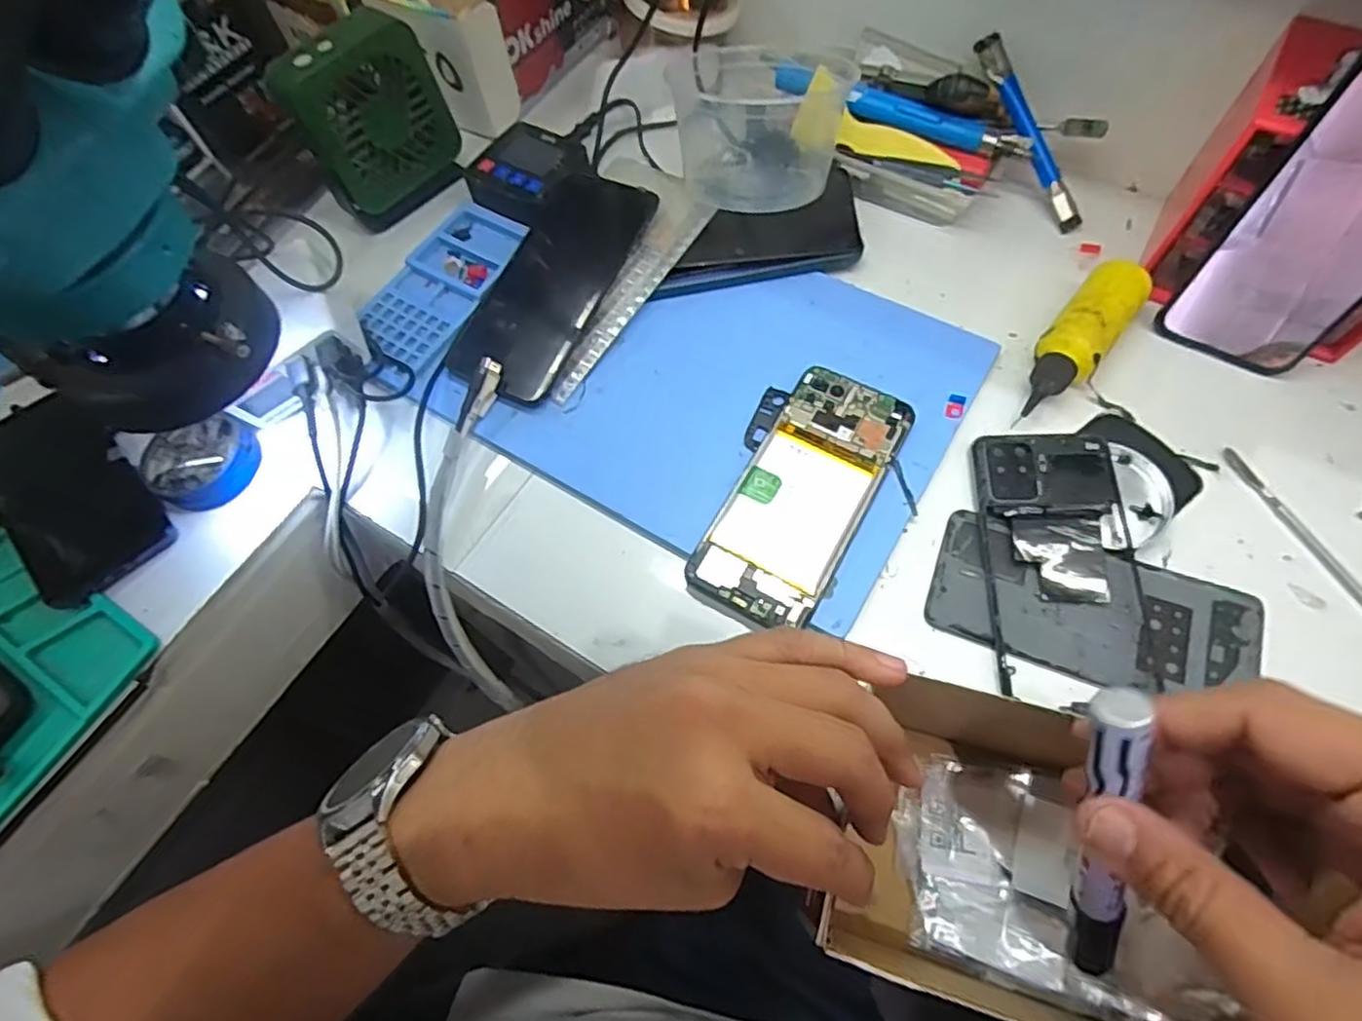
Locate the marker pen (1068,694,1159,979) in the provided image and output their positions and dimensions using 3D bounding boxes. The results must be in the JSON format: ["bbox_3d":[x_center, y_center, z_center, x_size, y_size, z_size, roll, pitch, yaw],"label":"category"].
[{"bbox_3d":[0.138,0.112,0.219,0.014,0.137,0.016,-19,30,-7],"label":"marker pen"}]

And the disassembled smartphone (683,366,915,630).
[{"bbox_3d":[0.068,-0.009,0.375,0.069,0.014,0.159,27,69,16],"label":"disassembled smartphone"}]

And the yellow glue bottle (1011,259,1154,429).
[{"bbox_3d":[0.238,-0.101,0.402,0.033,0.034,0.123,36,72,19],"label":"yellow glue bottle"}]

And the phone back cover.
[{"bbox_3d":[0.214,0.051,0.345,0.155,0.008,0.071,17,67,12],"label":"phone back cover"}]

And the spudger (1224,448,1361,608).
[{"bbox_3d":[0.346,0.035,0.346,0.011,0.004,0.167,-23,65,-9],"label":"spudger"}]

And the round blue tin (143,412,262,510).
[{"bbox_3d":[-0.296,-0.031,0.411,0.056,0.023,0.059,-2,64,3],"label":"round blue tin"}]

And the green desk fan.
[{"bbox_3d":[-0.211,-0.265,0.463,0.032,0.114,0.100,36,75,29],"label":"green desk fan"}]

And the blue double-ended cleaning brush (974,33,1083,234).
[{"bbox_3d":[0.238,-0.256,0.455,0.015,0.009,0.139,-32,98,-13],"label":"blue double-ended cleaning brush"}]

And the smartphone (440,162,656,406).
[{"bbox_3d":[-0.083,-0.151,0.442,0.078,0.013,0.172,25,78,18],"label":"smartphone"}]

